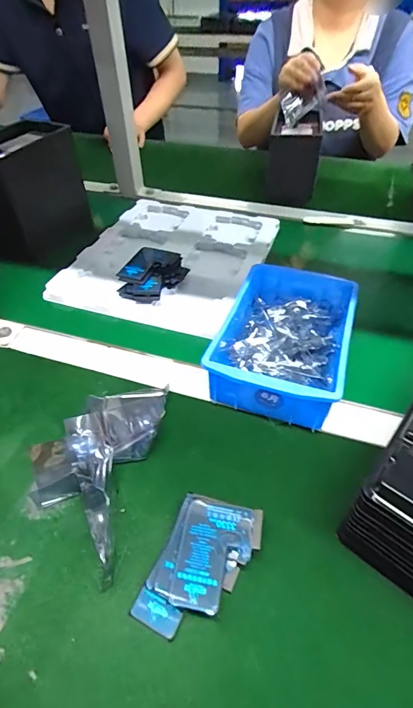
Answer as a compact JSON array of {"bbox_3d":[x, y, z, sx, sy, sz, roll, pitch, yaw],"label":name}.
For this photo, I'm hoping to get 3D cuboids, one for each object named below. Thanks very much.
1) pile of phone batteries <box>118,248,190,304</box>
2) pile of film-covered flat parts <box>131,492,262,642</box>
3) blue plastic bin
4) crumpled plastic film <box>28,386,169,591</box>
[{"bbox_3d":[-0.075,-0.106,0.527,0.079,0.056,0.085,11,48,12],"label":"pile of phone batteries"},{"bbox_3d":[-0.004,0.159,0.285,0.064,0.025,0.096,18,50,18],"label":"pile of film-covered flat parts"},{"bbox_3d":[0.088,-0.022,0.428,0.133,0.066,0.201,14,48,14],"label":"blue plastic bin"},{"bbox_3d":[-0.098,0.088,0.345,0.089,0.040,0.175,10,47,10],"label":"crumpled plastic film"}]

